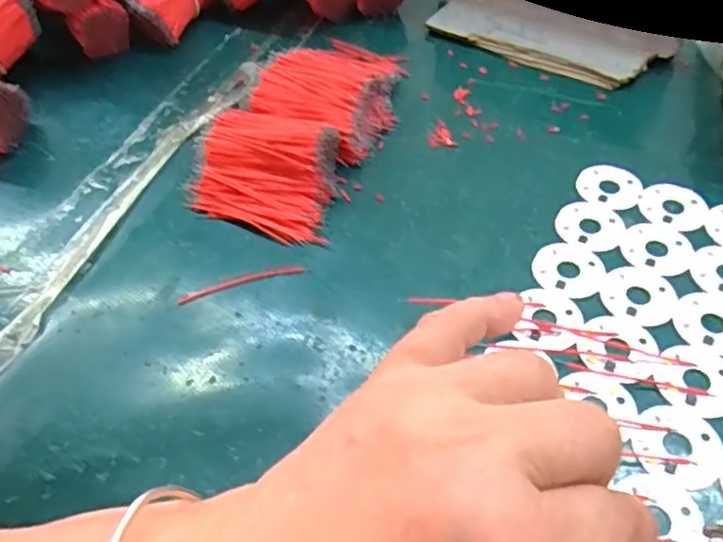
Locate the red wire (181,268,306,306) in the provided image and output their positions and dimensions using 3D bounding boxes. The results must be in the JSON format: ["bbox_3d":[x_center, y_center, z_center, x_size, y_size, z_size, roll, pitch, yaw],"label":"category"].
[{"bbox_3d":[-0.055,0.004,0.297,0.057,0.004,0.010,-16,52,-8],"label":"red wire"}]

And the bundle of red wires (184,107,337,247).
[{"bbox_3d":[-0.046,-0.051,0.328,0.074,0.023,0.065,18,55,18],"label":"bundle of red wires"}]

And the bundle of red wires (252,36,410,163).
[{"bbox_3d":[-0.011,-0.109,0.375,0.075,0.022,0.100,22,56,20],"label":"bundle of red wires"}]

